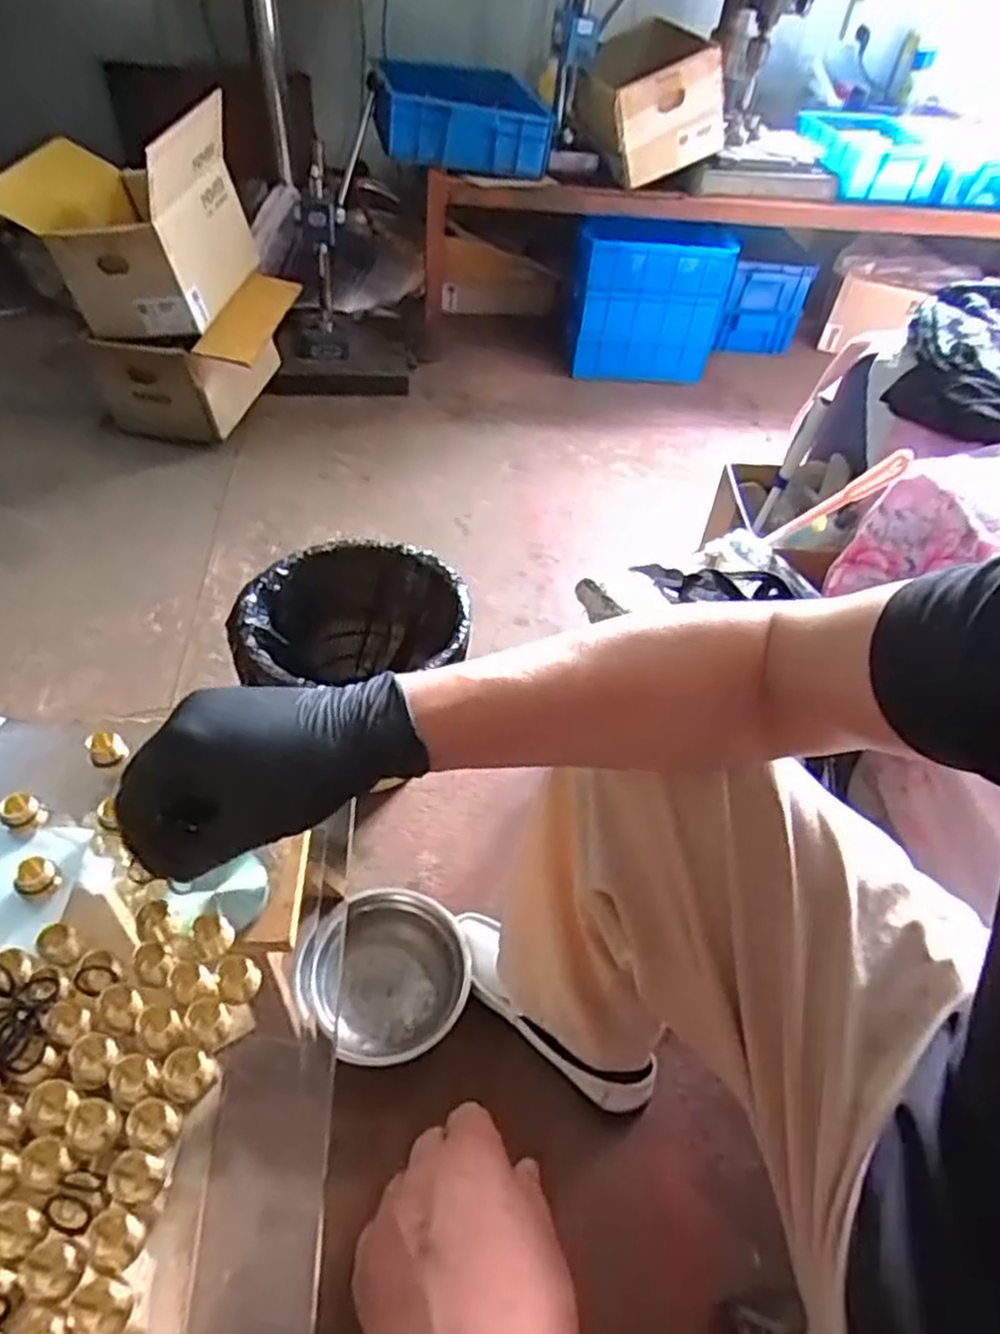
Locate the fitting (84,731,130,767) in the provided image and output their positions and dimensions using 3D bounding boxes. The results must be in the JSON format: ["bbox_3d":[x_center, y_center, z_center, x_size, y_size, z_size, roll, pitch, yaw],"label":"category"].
[{"bbox_3d":[-0.237,0.049,0.470,0.021,0.018,0.014,-24,53,-26],"label":"fitting"}]

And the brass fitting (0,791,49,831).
[{"bbox_3d":[-0.268,0.082,0.437,0.021,0.020,0.015,-33,57,-32],"label":"brass fitting"}]

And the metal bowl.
[{"bbox_3d":[-0.119,0.338,0.853,0.175,0.071,0.172,3,46,-3],"label":"metal bowl"}]

